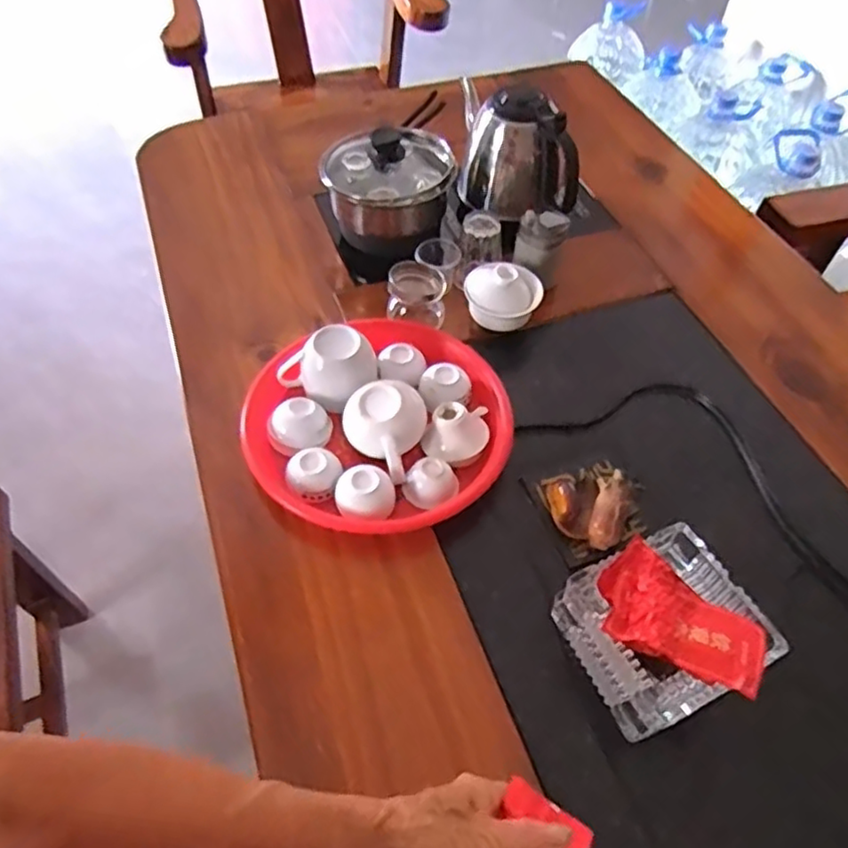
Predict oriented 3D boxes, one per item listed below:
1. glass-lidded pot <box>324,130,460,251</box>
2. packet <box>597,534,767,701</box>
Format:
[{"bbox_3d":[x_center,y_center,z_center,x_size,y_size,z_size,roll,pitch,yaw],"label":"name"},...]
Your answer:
[{"bbox_3d":[-0.042,-0.291,0.821,0.152,0.134,0.130,-12,55,-11],"label":"glass-lidded pot"},{"bbox_3d":[0.188,0.147,0.490,0.124,0.017,0.077,39,61,24],"label":"packet"}]

